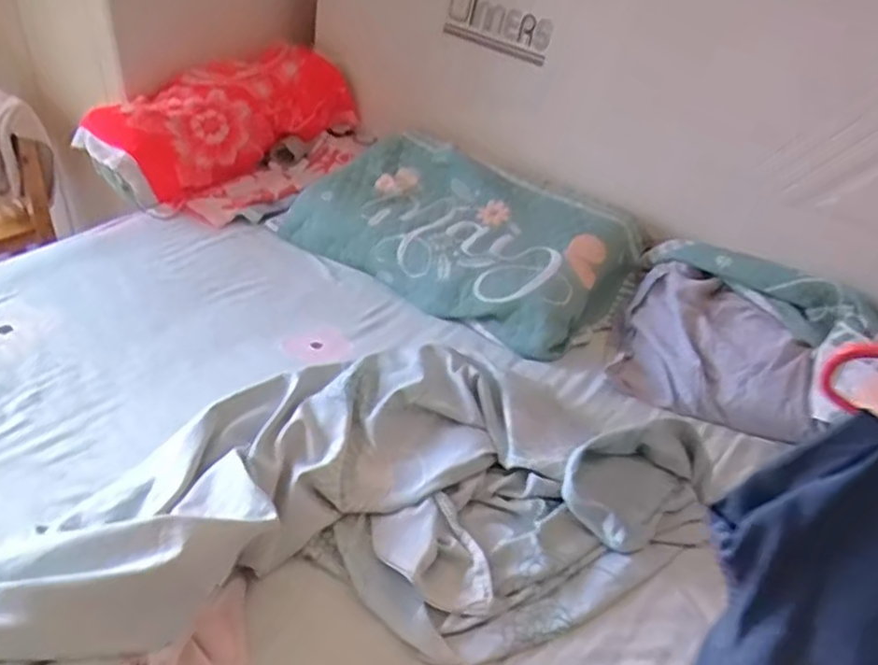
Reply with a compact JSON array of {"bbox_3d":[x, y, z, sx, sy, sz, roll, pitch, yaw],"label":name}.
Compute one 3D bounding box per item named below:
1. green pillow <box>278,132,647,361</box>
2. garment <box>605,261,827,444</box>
[{"bbox_3d":[0.041,-0.182,1.292,0.578,0.137,0.318,22,39,20],"label":"green pillow"},{"bbox_3d":[0.433,0.016,1.143,0.275,0.100,0.251,15,38,12],"label":"garment"}]

